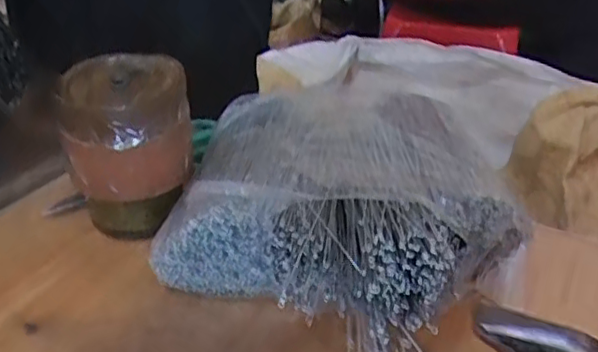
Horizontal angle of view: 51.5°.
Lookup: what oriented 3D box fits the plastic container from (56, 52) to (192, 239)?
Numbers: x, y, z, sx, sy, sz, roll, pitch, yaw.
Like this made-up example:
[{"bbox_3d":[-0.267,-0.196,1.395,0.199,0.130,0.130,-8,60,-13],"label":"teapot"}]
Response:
[{"bbox_3d":[-0.118,-0.020,0.436,0.083,0.105,0.085,-4,31,-11],"label":"plastic container"}]

